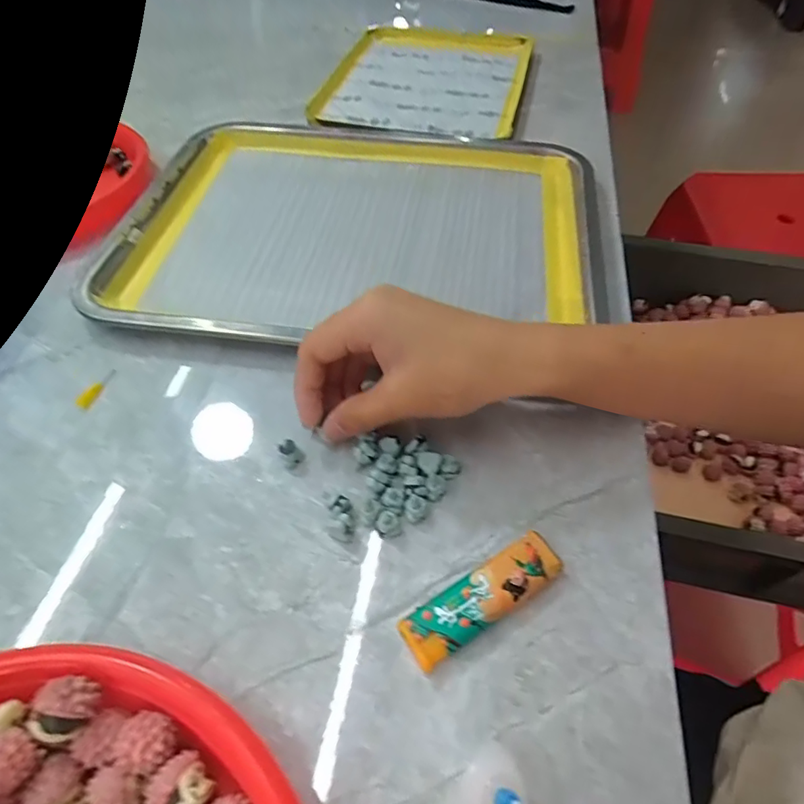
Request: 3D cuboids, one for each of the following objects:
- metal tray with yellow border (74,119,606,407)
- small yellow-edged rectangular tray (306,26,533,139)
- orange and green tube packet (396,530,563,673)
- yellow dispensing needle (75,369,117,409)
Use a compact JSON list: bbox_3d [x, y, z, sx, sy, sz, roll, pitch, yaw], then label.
[{"bbox_3d":[-0.032,-0.135,0.395,0.339,0.018,0.269,11,55,10],"label":"metal tray with yellow border"},{"bbox_3d":[0.027,-0.338,0.545,0.195,0.016,0.235,9,54,8],"label":"small yellow-edged rectangular tray"},{"bbox_3d":[0.036,0.088,0.233,0.078,0.012,0.024,-28,58,-18],"label":"orange and green tube packet"},{"bbox_3d":[-0.185,-0.009,0.315,0.008,0.004,0.031,14,55,12],"label":"yellow dispensing needle"}]

